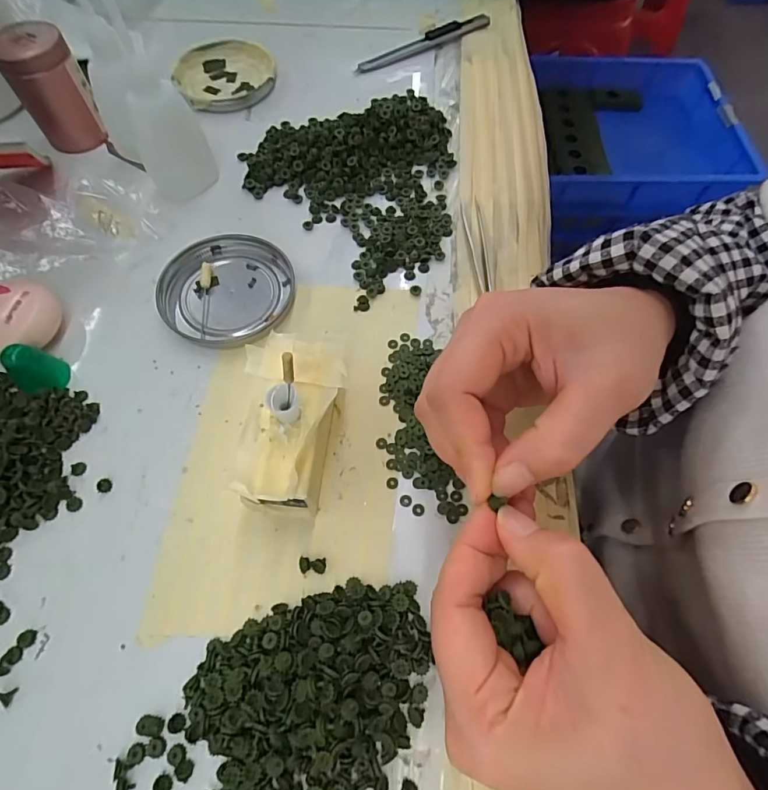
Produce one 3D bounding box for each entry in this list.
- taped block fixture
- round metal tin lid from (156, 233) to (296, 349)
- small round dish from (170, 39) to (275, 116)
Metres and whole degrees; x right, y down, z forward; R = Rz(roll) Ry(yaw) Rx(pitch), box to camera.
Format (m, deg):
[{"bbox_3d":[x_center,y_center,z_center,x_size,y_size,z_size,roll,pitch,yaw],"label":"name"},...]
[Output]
[{"bbox_3d":[-0.045,0.016,0.229,0.047,0.036,0.085,5,64,2],"label":"taped block fixture"},{"bbox_3d":[-0.095,-0.065,0.283,0.075,0.008,0.079,0,64,-1],"label":"round metal tin lid"},{"bbox_3d":[-0.128,-0.260,0.378,0.078,0.011,0.084,0,64,-1],"label":"small round dish"}]

